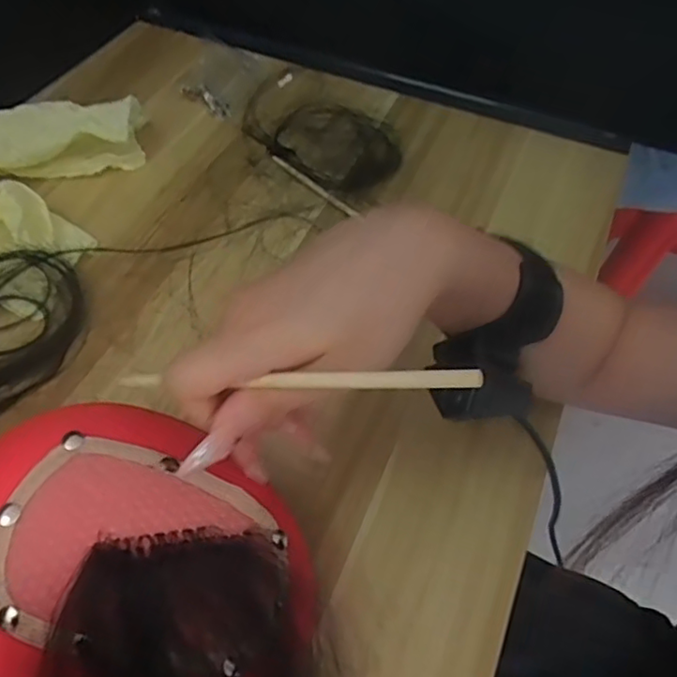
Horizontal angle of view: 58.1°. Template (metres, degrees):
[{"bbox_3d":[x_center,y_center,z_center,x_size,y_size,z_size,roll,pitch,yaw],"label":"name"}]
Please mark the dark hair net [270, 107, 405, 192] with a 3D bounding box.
[{"bbox_3d":[-0.003,-0.187,0.588,0.116,0.005,0.102,37,61,21],"label":"dark hair net"}]

